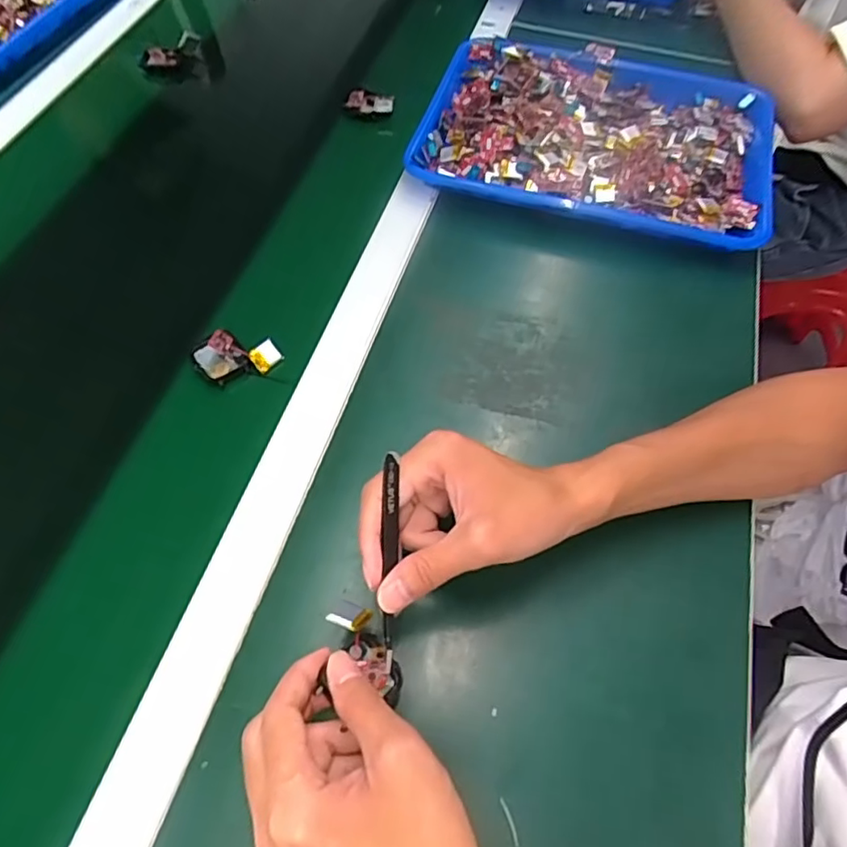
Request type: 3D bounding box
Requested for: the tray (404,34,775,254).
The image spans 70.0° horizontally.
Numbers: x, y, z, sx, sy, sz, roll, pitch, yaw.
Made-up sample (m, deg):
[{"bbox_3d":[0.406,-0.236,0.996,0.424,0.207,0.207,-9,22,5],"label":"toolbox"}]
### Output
[{"bbox_3d":[0.172,-0.291,0.609,0.341,0.040,0.257,15,60,9],"label":"tray"}]

